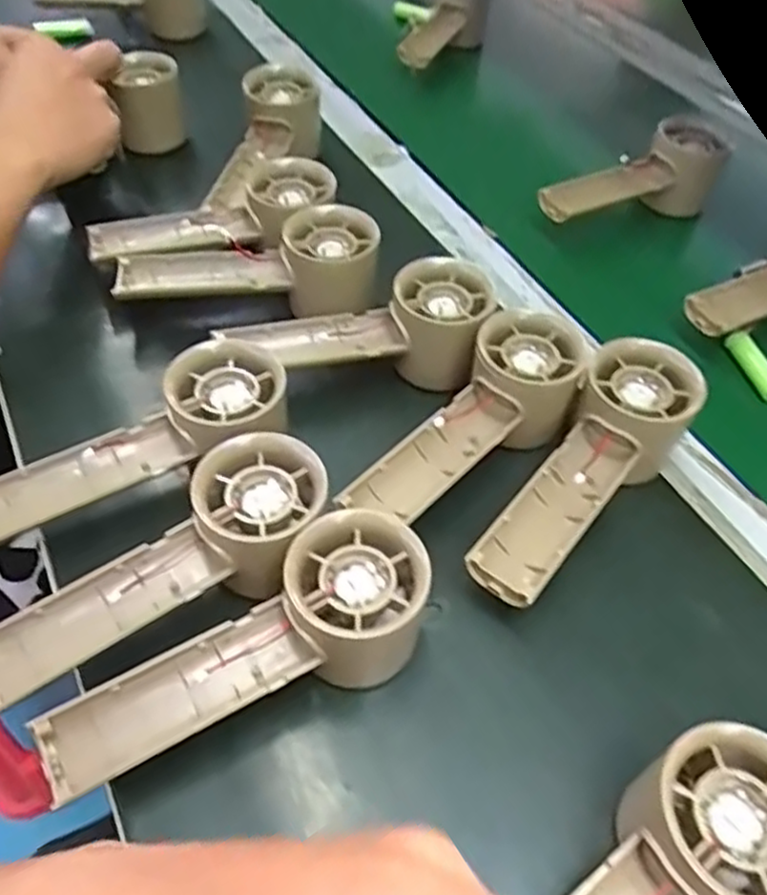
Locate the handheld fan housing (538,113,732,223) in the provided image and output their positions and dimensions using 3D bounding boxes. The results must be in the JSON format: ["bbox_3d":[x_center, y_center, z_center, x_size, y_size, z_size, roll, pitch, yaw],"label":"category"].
[{"bbox_3d":[0.194,-0.200,0.538,0.137,0.058,0.057,-17,54,-16],"label":"handheld fan housing"}]

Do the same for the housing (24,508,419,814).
[{"bbox_3d":[-0.057,0.080,0.282,0.156,0.050,0.059,-18,54,-16],"label":"housing"}]

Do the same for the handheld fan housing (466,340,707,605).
[{"bbox_3d":[0.100,0.017,0.343,0.052,0.061,0.150,30,56,19],"label":"handheld fan housing"}]

